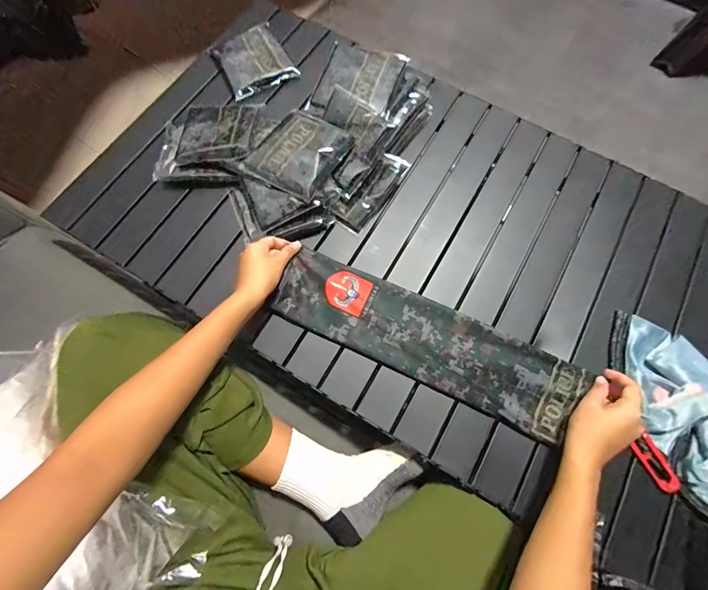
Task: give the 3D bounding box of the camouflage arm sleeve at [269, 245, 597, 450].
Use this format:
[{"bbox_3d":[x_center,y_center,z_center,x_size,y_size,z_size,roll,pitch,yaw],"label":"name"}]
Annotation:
[{"bbox_3d":[0.098,0.063,0.498,0.430,0.018,0.112,24,71,6],"label":"camouflage arm sleeve"}]

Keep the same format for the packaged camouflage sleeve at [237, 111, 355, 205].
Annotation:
[{"bbox_3d":[-0.084,-0.219,0.536,0.124,0.022,0.135,32,74,9],"label":"packaged camouflage sleeve"}]

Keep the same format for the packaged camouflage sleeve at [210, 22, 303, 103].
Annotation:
[{"bbox_3d":[-0.185,-0.435,0.649,0.123,0.026,0.139,-27,75,-9],"label":"packaged camouflage sleeve"}]

